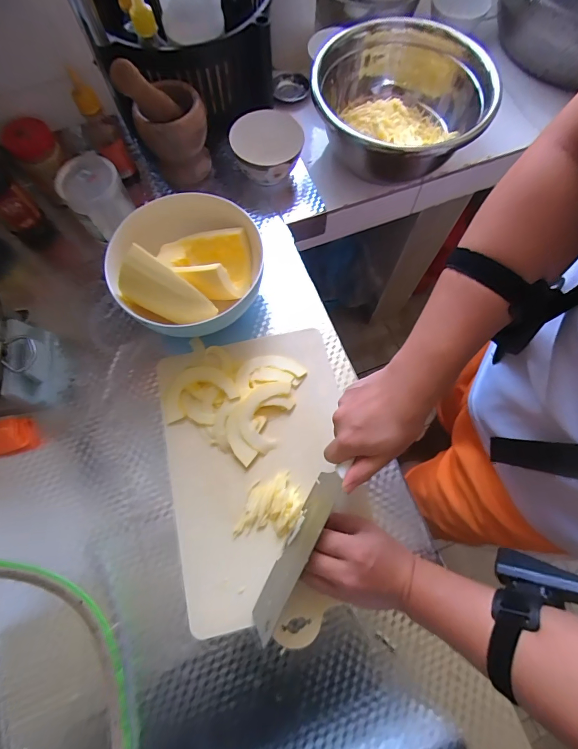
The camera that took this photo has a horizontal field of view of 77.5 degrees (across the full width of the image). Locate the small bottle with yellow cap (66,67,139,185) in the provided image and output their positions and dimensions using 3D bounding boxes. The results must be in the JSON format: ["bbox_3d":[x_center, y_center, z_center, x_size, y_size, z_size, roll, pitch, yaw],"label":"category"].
[{"bbox_3d":[-0.283,-0.368,0.552,0.051,0.143,0.062,-28,75,-8],"label":"small bottle with yellow cap"}]

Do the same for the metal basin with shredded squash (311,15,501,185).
[{"bbox_3d":[0.159,-0.419,0.564,0.228,0.123,0.258,-20,74,-6],"label":"metal basin with shredded squash"}]

